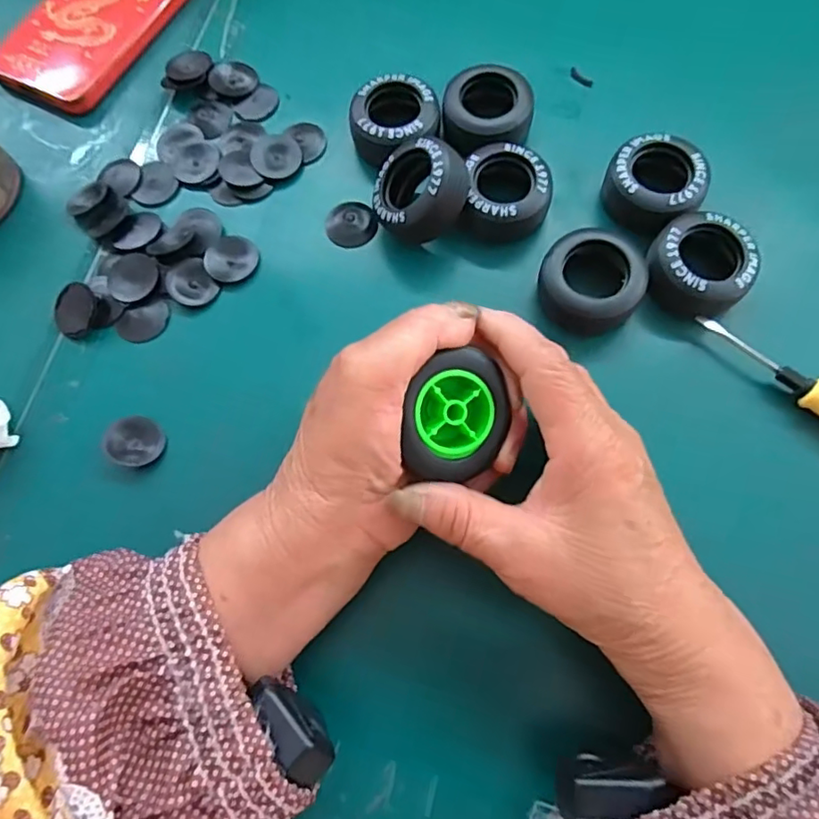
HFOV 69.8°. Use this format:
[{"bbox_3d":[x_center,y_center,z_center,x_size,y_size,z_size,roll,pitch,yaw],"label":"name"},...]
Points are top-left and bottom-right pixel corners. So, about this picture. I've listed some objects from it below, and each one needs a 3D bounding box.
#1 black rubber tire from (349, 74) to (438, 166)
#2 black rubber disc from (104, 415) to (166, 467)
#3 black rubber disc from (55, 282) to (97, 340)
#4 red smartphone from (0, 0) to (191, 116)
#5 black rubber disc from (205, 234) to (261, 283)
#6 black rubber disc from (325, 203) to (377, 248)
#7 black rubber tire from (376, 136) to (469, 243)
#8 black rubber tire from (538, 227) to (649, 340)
[{"bbox_3d":[-0.009,-0.159,0.329,0.046,0.026,0.048,-1,71,2],"label":"black rubber tire"},{"bbox_3d":[-0.134,0.015,0.285,0.024,0.005,0.024,-1,71,2],"label":"black rubber disc"},{"bbox_3d":[-0.178,-0.053,0.312,0.027,0.004,0.027,0,90,18],"label":"black rubber disc"},{"bbox_3d":[-0.192,-0.263,0.382,0.074,0.013,0.166,25,74,10],"label":"red smartphone"},{"bbox_3d":[-0.097,-0.082,0.318,0.025,0.004,0.027,-1,71,2],"label":"black rubber disc"},{"bbox_3d":[-0.033,-0.103,0.322,0.027,0.006,0.026,-1,71,2],"label":"black rubber disc"},{"bbox_3d":[0.006,-0.112,0.301,0.048,0.025,0.045,-44,57,24],"label":"black rubber tire"},{"bbox_3d":[0.089,-0.061,0.293,0.050,0.033,0.043,29,75,11],"label":"black rubber tire"}]

